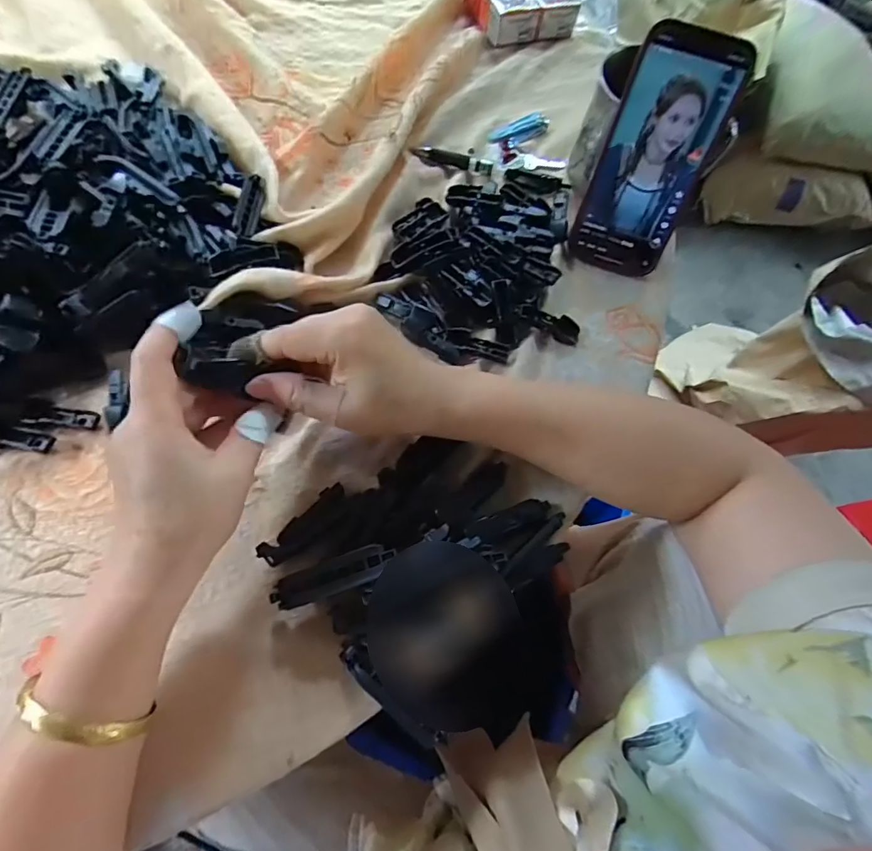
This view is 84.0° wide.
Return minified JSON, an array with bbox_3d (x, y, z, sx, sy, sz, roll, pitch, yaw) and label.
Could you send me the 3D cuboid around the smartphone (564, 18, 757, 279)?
[{"bbox_3d":[0.163,-0.200,0.364,0.076,0.158,0.015,21,31,6],"label":"smartphone"}]

